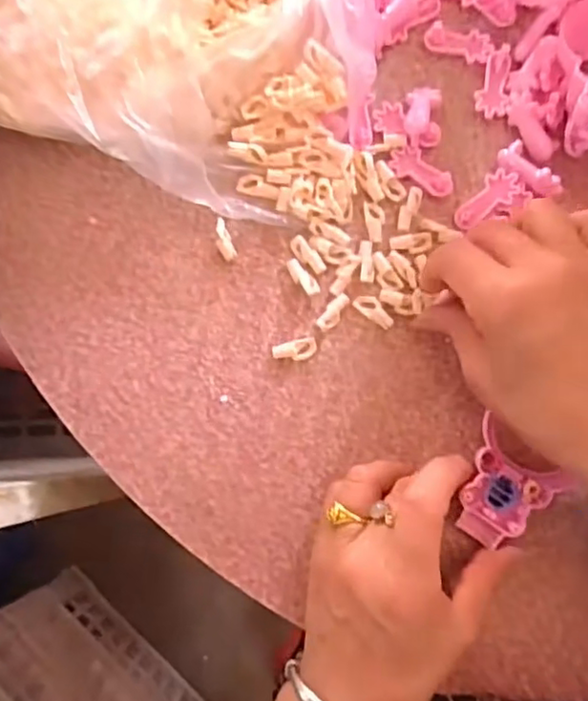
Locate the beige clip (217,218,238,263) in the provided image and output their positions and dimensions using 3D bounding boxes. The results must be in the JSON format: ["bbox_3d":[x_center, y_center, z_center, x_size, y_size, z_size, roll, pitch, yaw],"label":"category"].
[{"bbox_3d":[-0.040,-0.064,0.354,0.010,0.008,0.024,-13,99,1],"label":"beige clip"}]

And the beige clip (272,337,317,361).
[{"bbox_3d":[0.000,0.000,0.348,0.025,0.006,0.012,-10,83,-11],"label":"beige clip"}]

